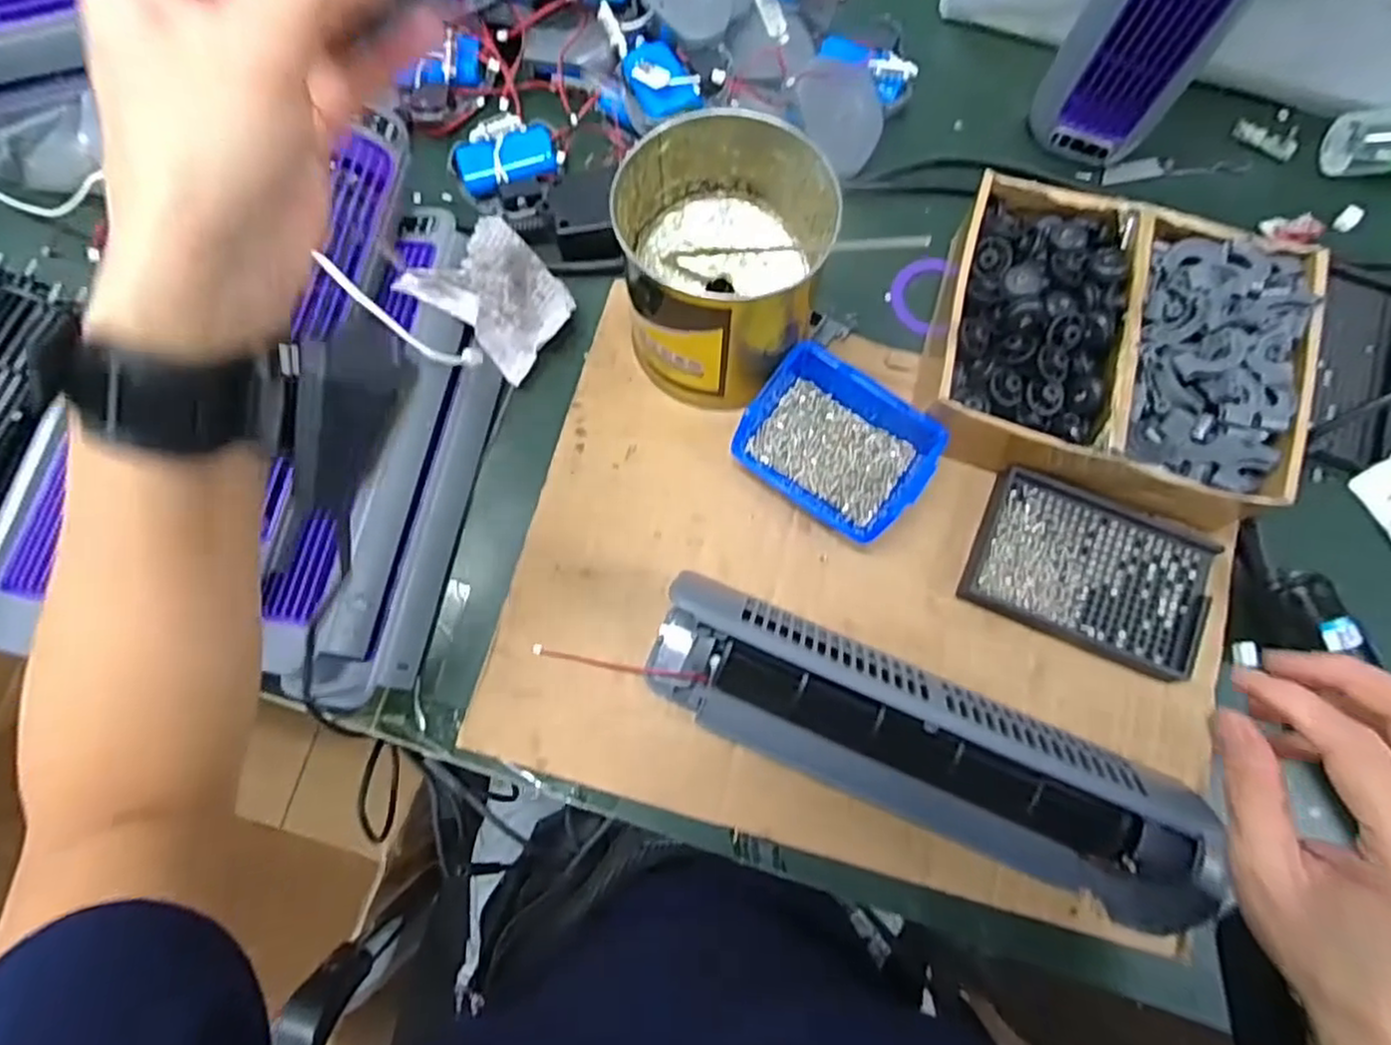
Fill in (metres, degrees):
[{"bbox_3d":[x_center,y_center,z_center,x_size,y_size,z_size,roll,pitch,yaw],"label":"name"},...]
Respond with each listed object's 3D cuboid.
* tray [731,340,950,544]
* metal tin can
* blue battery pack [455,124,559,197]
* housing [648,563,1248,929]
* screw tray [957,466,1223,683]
[{"bbox_3d":[0.088,-0.049,0.449,0.111,0.048,0.084,34,78,7],"label":"tray"},{"bbox_3d":[0.014,-0.154,0.430,0.119,0.102,0.132,24,77,5],"label":"metal tin can"},{"bbox_3d":[-0.132,-0.255,0.505,0.069,0.014,0.038,-18,77,-5],"label":"blue battery pack"},{"bbox_3d":[0.115,0.120,0.388,0.296,0.073,0.079,24,77,8],"label":"housing"},{"bbox_3d":[0.245,0.029,0.446,0.135,0.027,0.094,23,77,5],"label":"screw tray"}]

